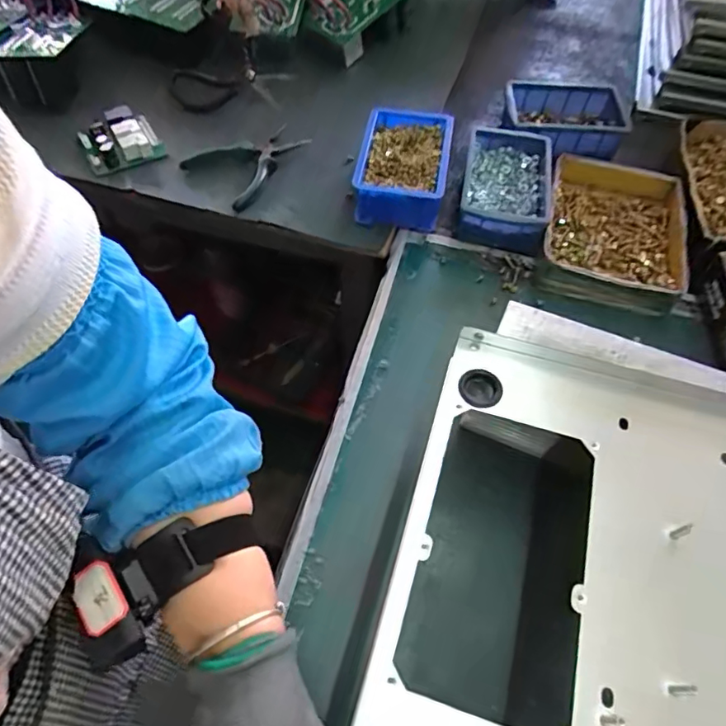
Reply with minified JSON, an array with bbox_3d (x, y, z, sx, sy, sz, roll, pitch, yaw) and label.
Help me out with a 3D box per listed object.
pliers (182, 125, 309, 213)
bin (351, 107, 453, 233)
[{"bbox_3d":[-0.139,-0.254,0.649,0.138,0.019,0.131,-38,65,-21],"label":"pliers"},{"bbox_3d":[0.047,-0.225,0.621,0.101,0.062,0.157,9,58,5],"label":"bin"}]

